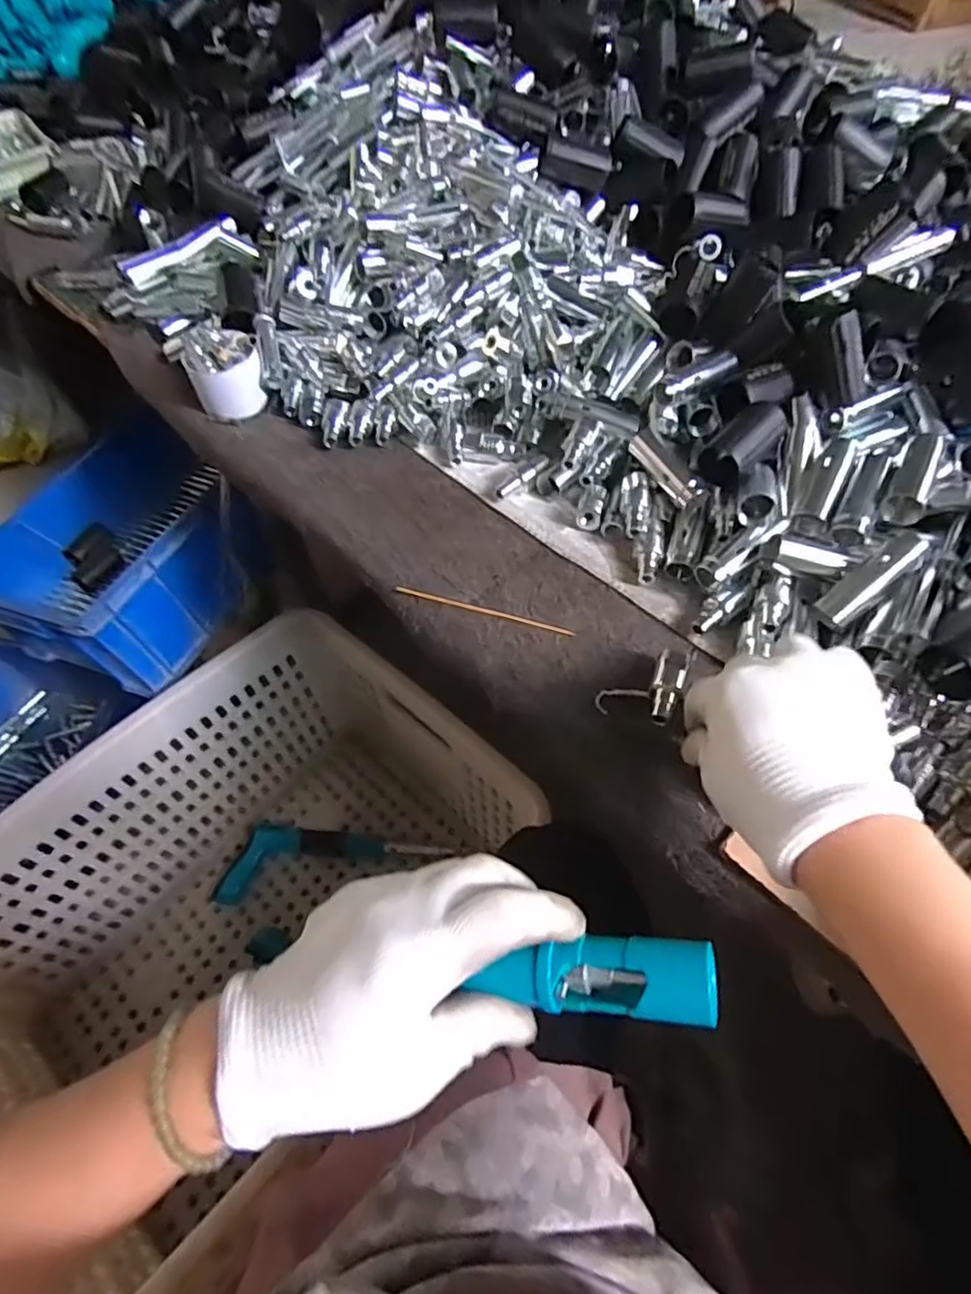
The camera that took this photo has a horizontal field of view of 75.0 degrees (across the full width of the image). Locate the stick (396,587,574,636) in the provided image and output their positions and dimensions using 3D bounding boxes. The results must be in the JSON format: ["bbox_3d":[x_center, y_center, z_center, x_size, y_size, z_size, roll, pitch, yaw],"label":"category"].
[{"bbox_3d":[-0.001,-0.026,0.445,0.131,0.004,0.007,13,58,12],"label":"stick"}]

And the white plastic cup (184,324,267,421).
[{"bbox_3d":[-0.232,-0.247,0.567,0.064,0.058,0.060,-22,58,-11],"label":"white plastic cup"}]

